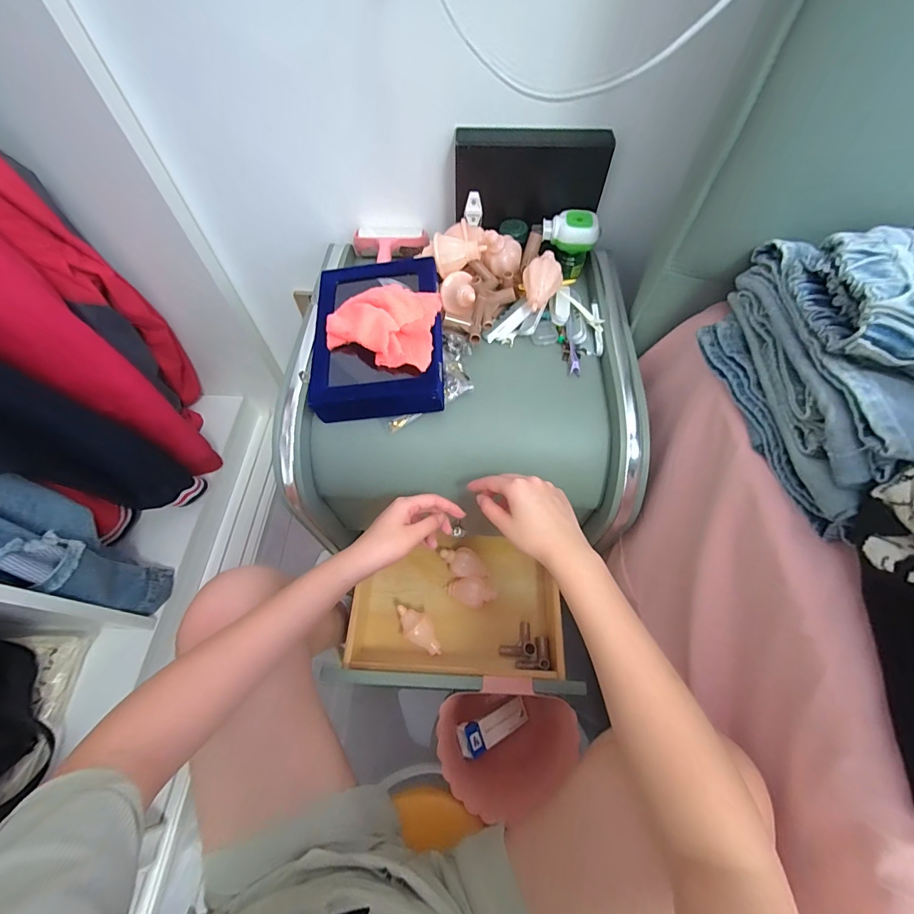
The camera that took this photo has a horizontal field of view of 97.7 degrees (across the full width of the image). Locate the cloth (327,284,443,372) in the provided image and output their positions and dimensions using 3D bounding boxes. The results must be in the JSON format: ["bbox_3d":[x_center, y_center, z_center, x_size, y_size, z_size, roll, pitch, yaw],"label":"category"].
[{"bbox_3d":[-0.089,-0.154,0.466,0.130,0.031,0.102,7,61,4],"label":"cloth"}]

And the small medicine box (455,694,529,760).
[{"bbox_3d":[0.059,0.409,0.612,0.134,0.021,0.041,3,52,-42],"label":"small medicine box"}]

